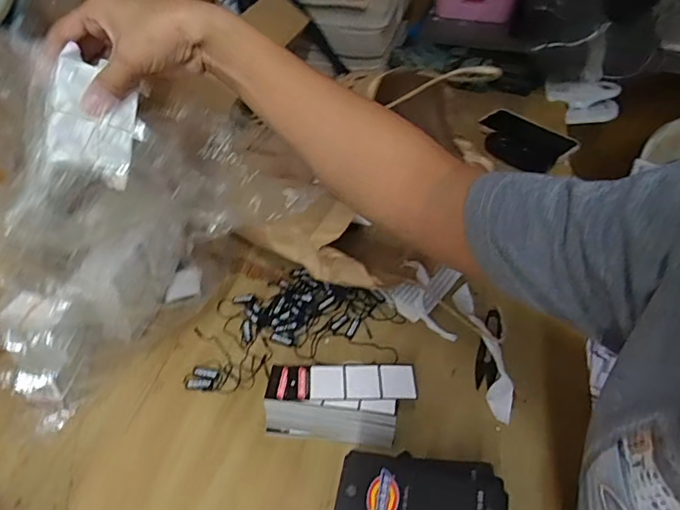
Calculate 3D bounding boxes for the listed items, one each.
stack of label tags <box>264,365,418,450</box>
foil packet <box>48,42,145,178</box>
[{"bbox_3d":[0.000,0.140,0.469,0.134,0.047,0.061,3,45,2],"label":"stack of label tags"},{"bbox_3d":[-0.168,-0.095,0.343,0.056,0.074,0.011,6,12,-33],"label":"foil packet"}]

